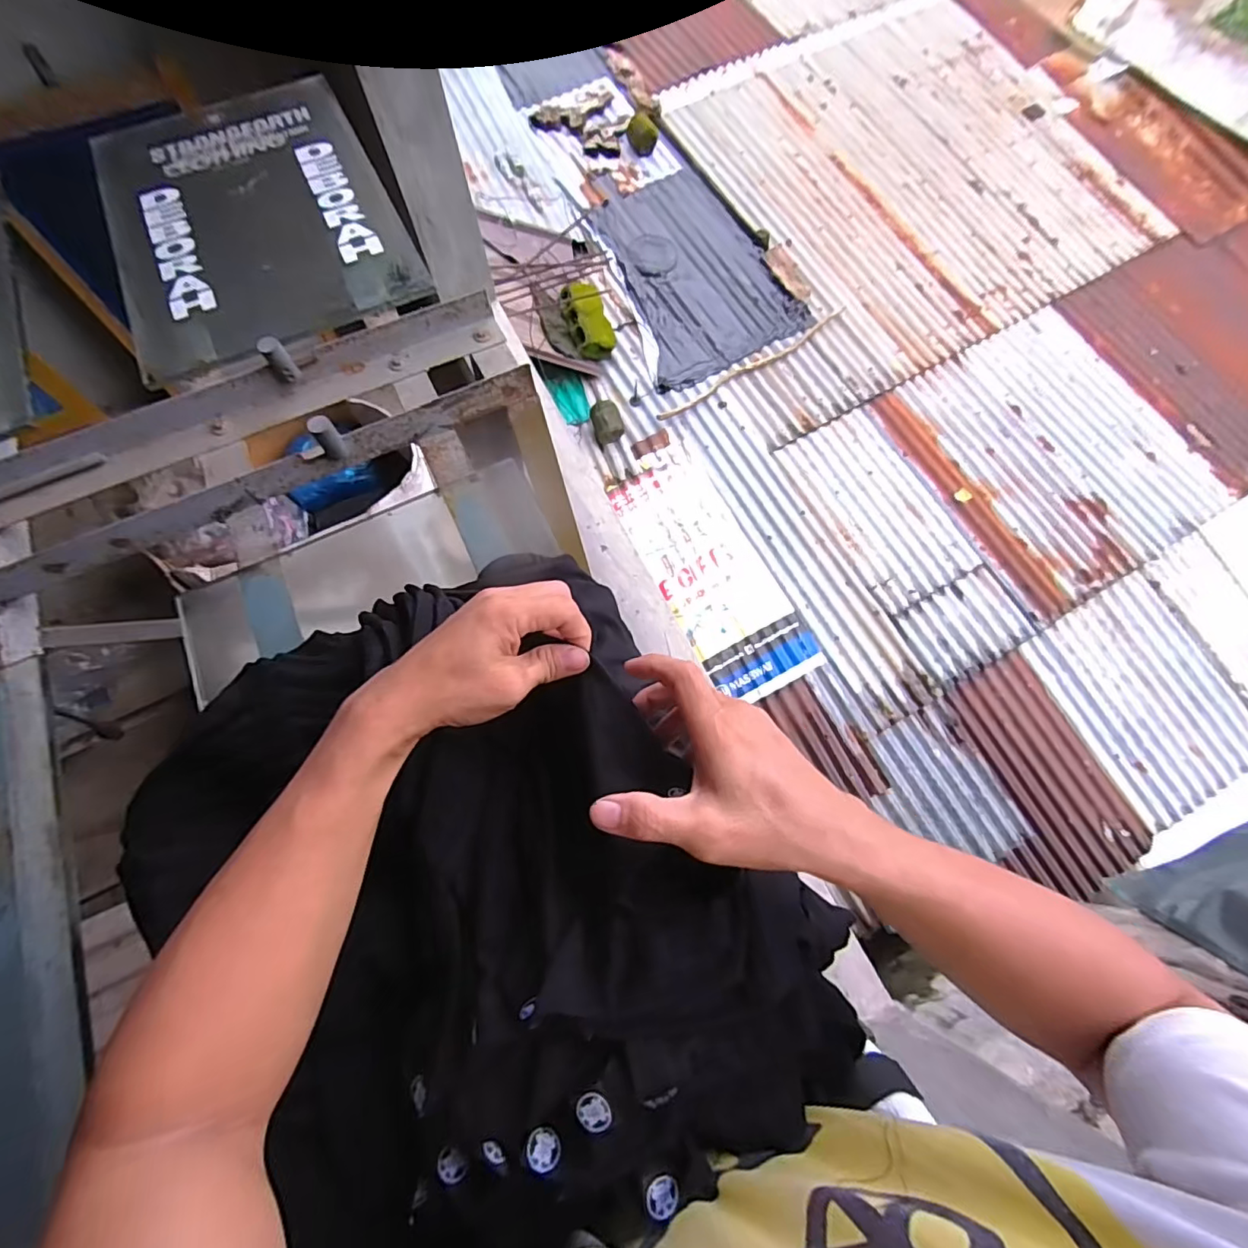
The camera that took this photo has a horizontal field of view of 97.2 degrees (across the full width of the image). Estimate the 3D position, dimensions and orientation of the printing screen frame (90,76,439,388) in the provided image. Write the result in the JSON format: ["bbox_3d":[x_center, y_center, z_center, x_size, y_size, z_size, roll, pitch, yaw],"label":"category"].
[{"bbox_3d":[-0.609,-0.674,0.890,0.412,0.025,0.661,-25,71,-8],"label":"printing screen frame"}]

